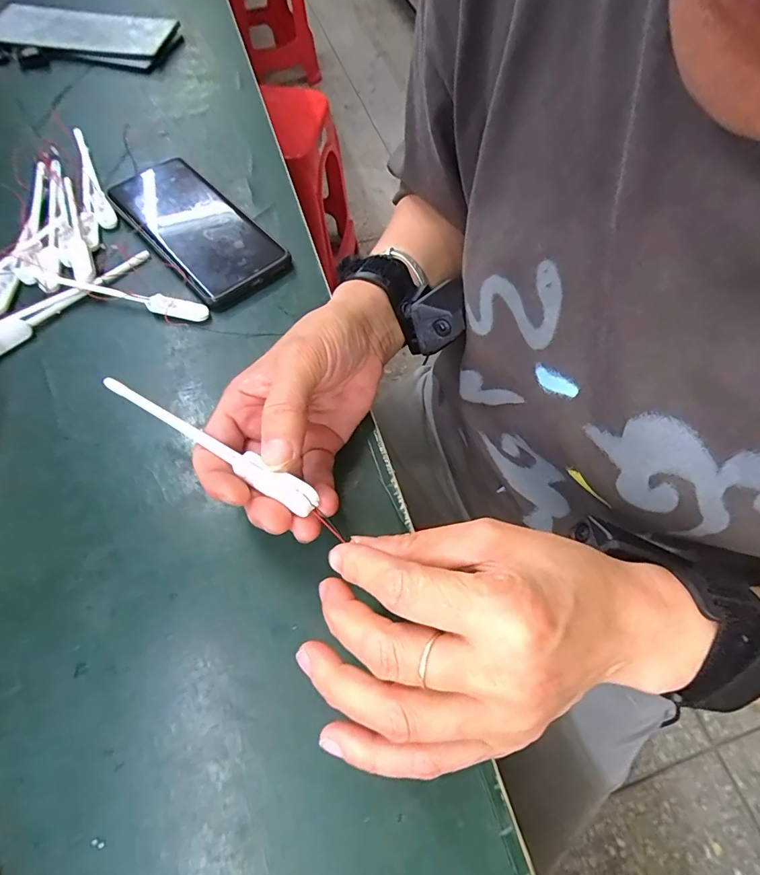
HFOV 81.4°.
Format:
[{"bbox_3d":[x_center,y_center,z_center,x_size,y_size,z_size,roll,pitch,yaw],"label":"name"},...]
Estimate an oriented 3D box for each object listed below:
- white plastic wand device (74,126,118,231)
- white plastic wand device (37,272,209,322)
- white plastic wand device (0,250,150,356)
[{"bbox_3d":[-0.260,-0.232,0.394,0.019,0.010,0.134,-25,66,-13],"label":"white plastic wand device"},{"bbox_3d":[-0.191,-0.104,0.326,0.129,0.012,0.014,12,64,5],"label":"white plastic wand device"},{"bbox_3d":[-0.235,-0.100,0.327,0.016,0.010,0.144,36,68,16],"label":"white plastic wand device"}]

